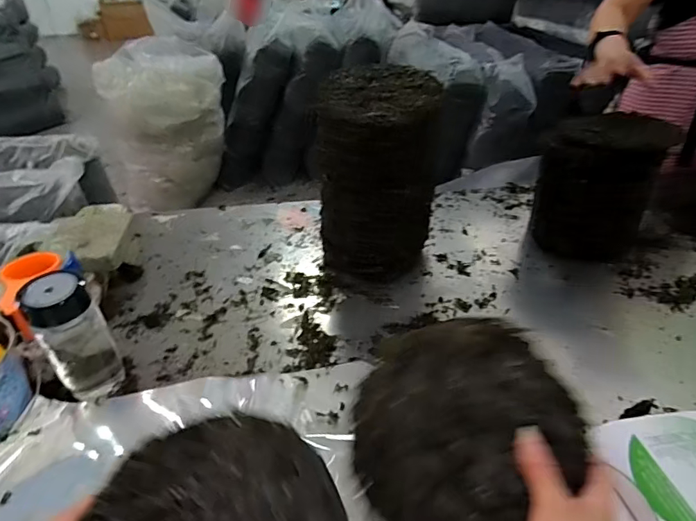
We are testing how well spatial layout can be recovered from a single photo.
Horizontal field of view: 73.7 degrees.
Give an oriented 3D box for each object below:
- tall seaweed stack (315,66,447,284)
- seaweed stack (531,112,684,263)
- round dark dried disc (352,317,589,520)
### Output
[{"bbox_3d":[0.049,-0.143,0.801,0.184,0.305,0.181,2,37,5],"label":"tall seaweed stack"},{"bbox_3d":[0.448,-0.132,0.853,0.159,0.233,0.154,-3,37,-2],"label":"seaweed stack"},{"bbox_3d":[0.100,0.146,0.416,0.194,0.018,0.179,-9,54,13],"label":"round dark dried disc"}]

